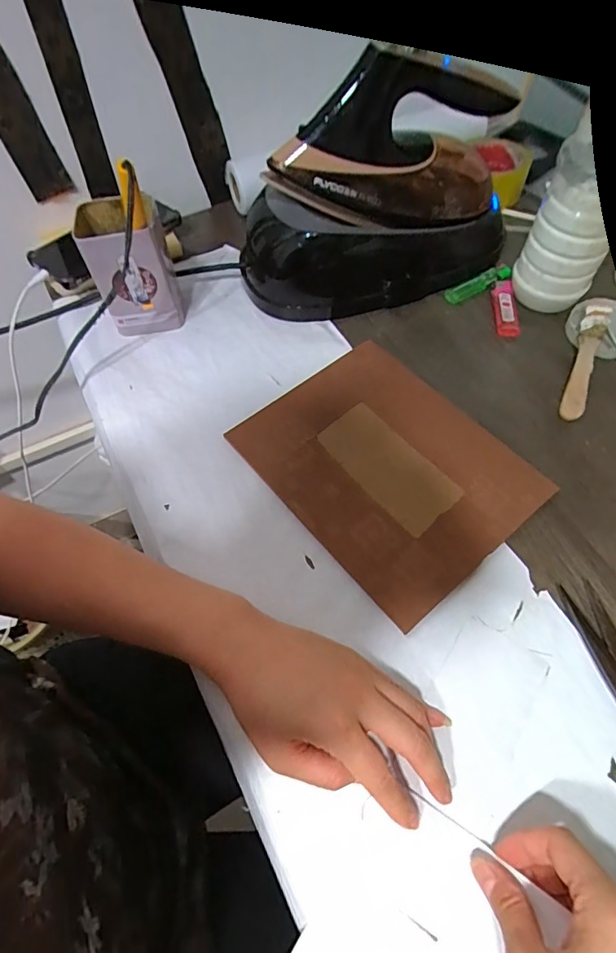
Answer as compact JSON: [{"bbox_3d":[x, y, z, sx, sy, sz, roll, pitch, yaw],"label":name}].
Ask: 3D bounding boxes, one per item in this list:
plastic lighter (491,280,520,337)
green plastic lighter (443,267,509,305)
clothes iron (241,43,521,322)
[{"bbox_3d":[0.212,-0.185,0.513,0.025,0.014,0.077,0,60,1],"label":"plastic lighter"},{"bbox_3d":[0.191,-0.214,0.529,0.081,0.014,0.020,-28,64,-14],"label":"green plastic lighter"},{"bbox_3d":[0.076,-0.287,0.474,0.288,0.186,0.126,-18,62,-10],"label":"clothes iron"}]

